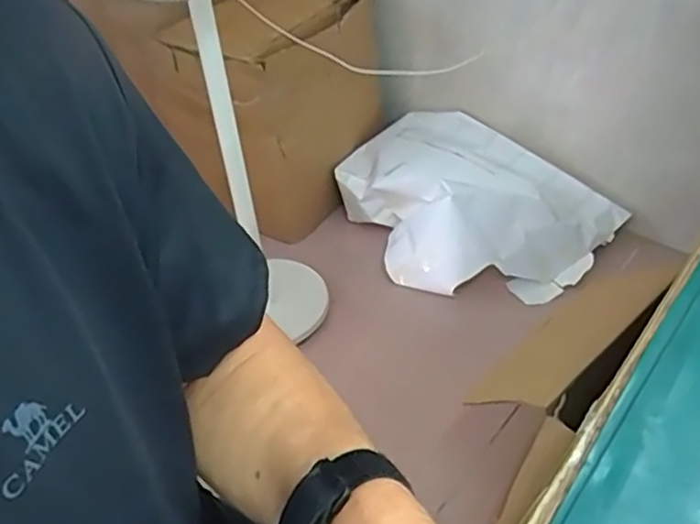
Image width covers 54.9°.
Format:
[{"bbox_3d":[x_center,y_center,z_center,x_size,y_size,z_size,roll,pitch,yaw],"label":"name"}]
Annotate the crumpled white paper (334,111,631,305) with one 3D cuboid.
[{"bbox_3d":[0.283,-0.130,1.653,0.610,0.207,0.448,30,52,34],"label":"crumpled white paper"}]

